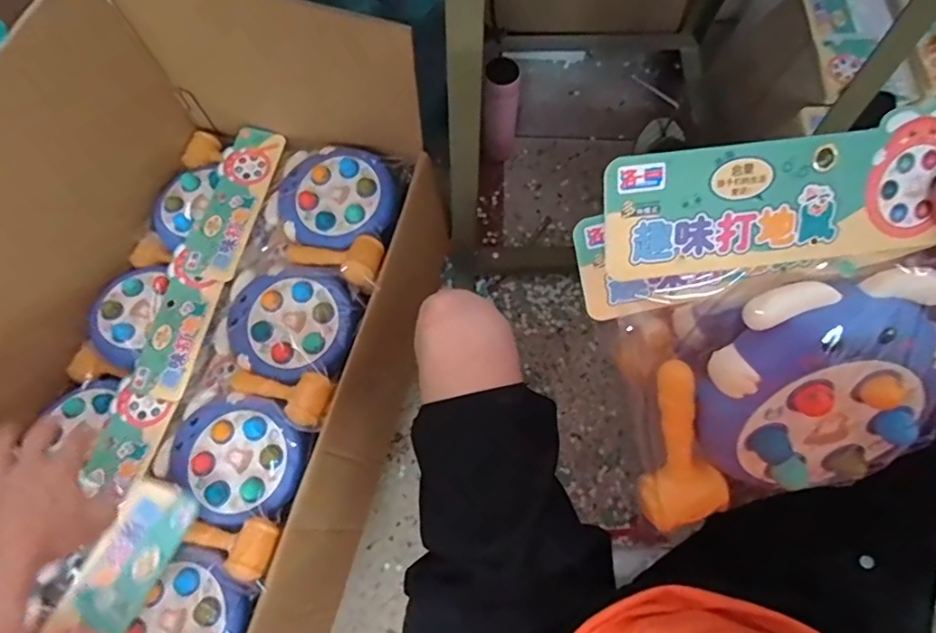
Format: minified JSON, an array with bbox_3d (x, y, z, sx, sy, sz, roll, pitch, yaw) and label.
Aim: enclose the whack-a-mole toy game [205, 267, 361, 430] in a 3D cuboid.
[{"bbox_3d":[-0.232,0.028,0.674,0.181,0.075,0.185,15,73,4],"label":"whack-a-mole toy game"}]

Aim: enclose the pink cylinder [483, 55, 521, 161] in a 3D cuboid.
[{"bbox_3d":[0.060,-0.371,0.998,0.065,0.216,0.072,5,73,1],"label":"pink cylinder"}]

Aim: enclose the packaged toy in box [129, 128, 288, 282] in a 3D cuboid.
[{"bbox_3d":[-0.362,-0.161,0.761,0.166,0.057,0.241,16,73,4],"label":"packaged toy in box"}]

